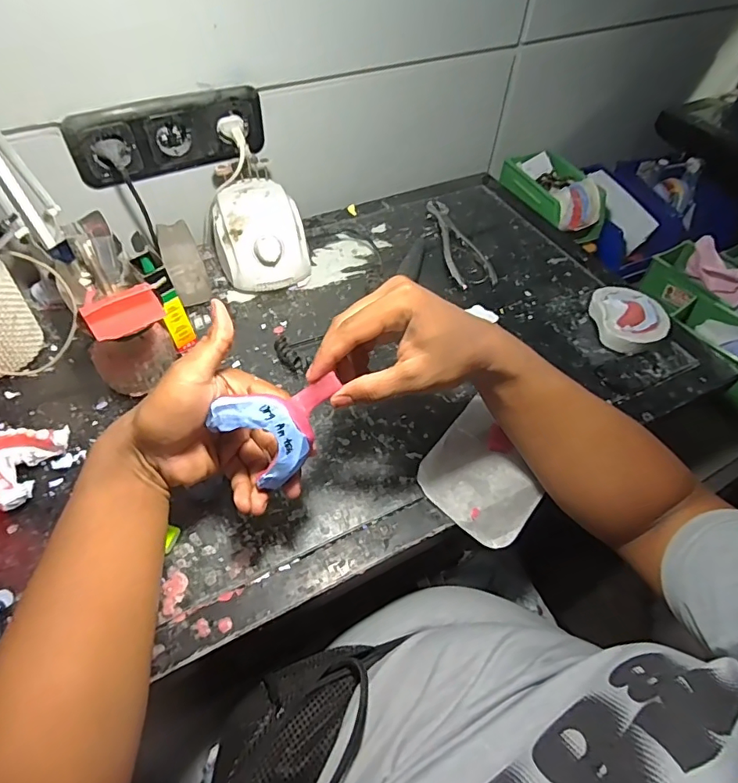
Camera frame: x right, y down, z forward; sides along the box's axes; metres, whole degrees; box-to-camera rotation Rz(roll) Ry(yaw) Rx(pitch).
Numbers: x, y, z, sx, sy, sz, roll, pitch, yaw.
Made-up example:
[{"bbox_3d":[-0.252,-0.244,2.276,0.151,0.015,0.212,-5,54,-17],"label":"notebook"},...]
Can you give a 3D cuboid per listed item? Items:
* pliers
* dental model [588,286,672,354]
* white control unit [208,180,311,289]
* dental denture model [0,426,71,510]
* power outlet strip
[{"bbox_3d":[0.116,-0.212,0.700,0.056,0.010,0.199,-12,54,-13],"label":"pliers"},{"bbox_3d":[0.305,-0.085,0.595,0.088,0.034,0.078,36,59,22],"label":"dental model"},{"bbox_3d":[-0.136,-0.197,0.631,0.109,0.080,0.137,-14,55,-14],"label":"white control unit"},{"bbox_3d":[-0.313,0.063,0.446,0.054,0.033,0.081,17,53,9],"label":"dental denture model"},{"bbox_3d":[-0.232,-0.302,0.591,0.221,0.079,0.031,-22,57,-19],"label":"power outlet strip"}]

